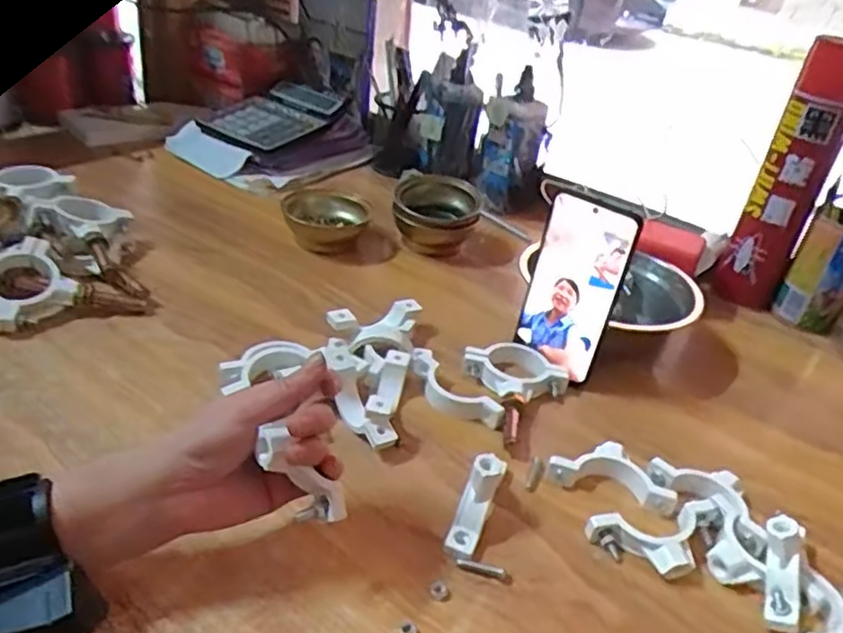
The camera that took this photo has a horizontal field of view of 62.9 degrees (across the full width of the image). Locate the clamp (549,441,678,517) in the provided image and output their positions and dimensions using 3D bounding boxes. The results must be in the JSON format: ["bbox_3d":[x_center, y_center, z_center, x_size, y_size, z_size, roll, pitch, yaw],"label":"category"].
[{"bbox_3d":[0.140,0.112,0.502,0.087,0.017,0.042,16,34,12],"label":"clamp"}]

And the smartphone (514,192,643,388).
[{"bbox_3d":[0.126,-0.024,0.570,0.072,0.149,0.011,29,33,26],"label":"smartphone"}]

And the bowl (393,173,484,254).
[{"bbox_3d":[0.015,-0.116,0.785,0.091,0.068,0.094,6,33,-4],"label":"bowl"}]

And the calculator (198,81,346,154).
[{"bbox_3d":[-0.207,-0.276,0.949,0.135,0.046,0.157,29,38,29],"label":"calculator"}]

